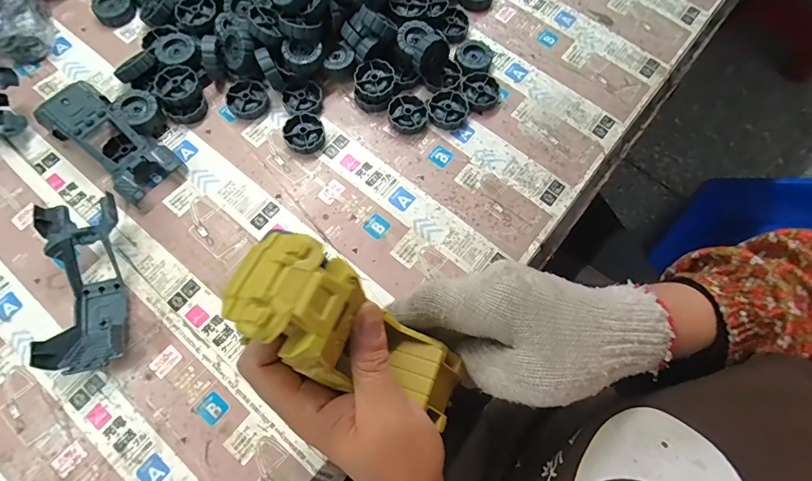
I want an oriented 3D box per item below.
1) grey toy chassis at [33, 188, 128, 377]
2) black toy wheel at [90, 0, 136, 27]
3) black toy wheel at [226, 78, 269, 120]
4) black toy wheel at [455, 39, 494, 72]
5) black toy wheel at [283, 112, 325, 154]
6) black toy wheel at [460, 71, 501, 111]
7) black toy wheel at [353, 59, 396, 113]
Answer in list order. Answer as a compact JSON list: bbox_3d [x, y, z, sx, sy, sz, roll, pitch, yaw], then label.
[{"bbox_3d":[-0.260,0.036,0.336,0.058,0.036,0.134,-8,73,-2],"label":"grey toy chassis"},{"bbox_3d":[-0.308,-0.246,0.439,0.040,0.013,0.040,0,73,1],"label":"black toy wheel"},{"bbox_3d":[-0.155,-0.137,0.408,0.037,0.011,0.039,0,73,1],"label":"black toy wheel"},{"bbox_3d":[0.070,-0.189,0.429,0.036,0.012,0.039,0,73,-1],"label":"black toy wheel"},{"bbox_3d":[-0.098,-0.103,0.400,0.037,0.010,0.040,0,73,1],"label":"black toy wheel"},{"bbox_3d":[0.075,-0.151,0.418,0.037,0.011,0.037,0,73,-1],"label":"black toy wheel"},{"bbox_3d":[-0.031,-0.152,0.409,0.037,0.023,0.043,11,74,4],"label":"black toy wheel"}]

